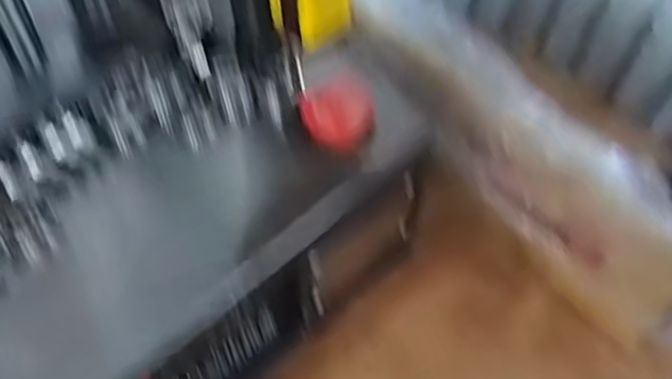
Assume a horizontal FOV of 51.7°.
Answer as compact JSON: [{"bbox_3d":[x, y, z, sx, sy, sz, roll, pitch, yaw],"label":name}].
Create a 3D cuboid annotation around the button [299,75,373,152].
[{"bbox_3d":[0.003,-0.037,0.362,0.035,0.028,0.029,-21,59,-15],"label":"button"}]

